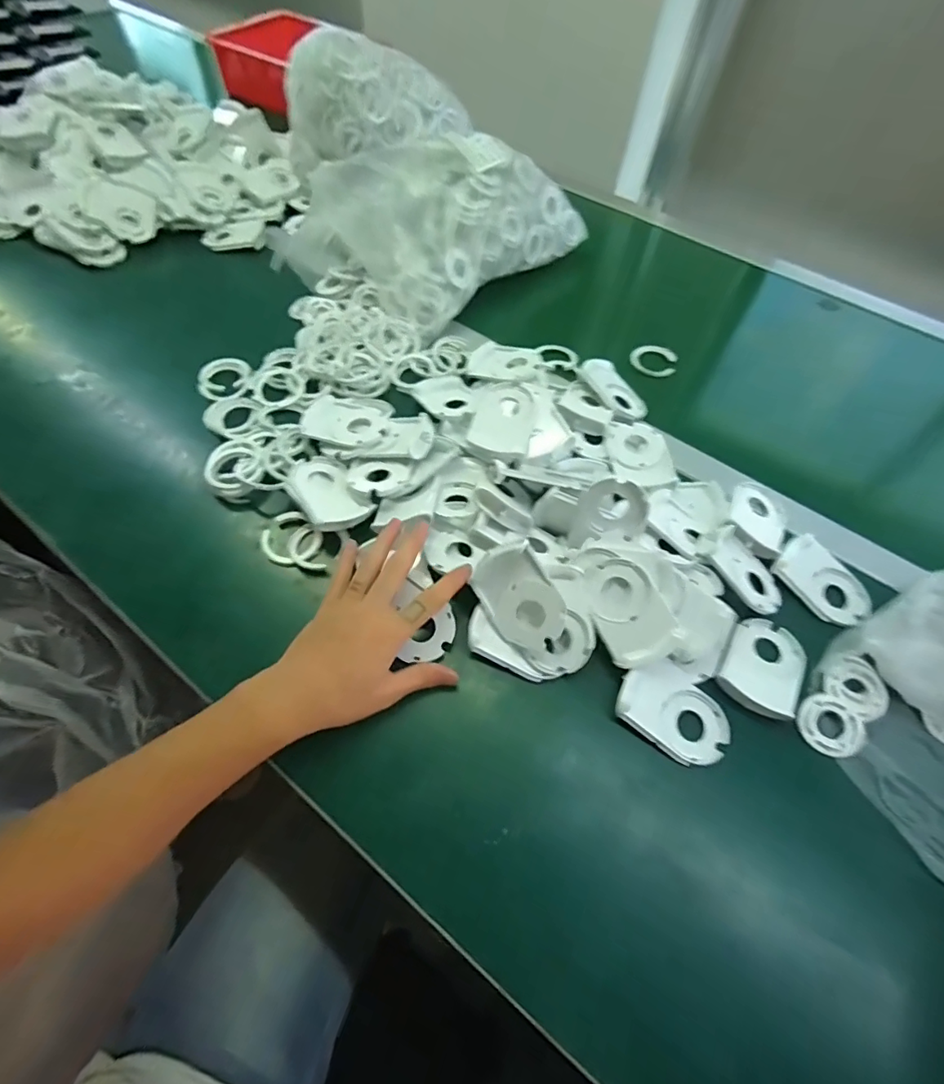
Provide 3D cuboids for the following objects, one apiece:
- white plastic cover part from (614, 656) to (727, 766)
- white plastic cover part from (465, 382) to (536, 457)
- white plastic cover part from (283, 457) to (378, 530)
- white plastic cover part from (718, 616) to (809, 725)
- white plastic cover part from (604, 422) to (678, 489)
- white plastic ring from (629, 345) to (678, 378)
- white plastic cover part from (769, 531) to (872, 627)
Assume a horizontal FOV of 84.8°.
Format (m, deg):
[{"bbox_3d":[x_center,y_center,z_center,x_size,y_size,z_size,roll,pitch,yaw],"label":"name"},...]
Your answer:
[{"bbox_3d":[0.155,0.127,0.391,0.083,0.010,0.061,33,61,16],"label":"white plastic cover part"},{"bbox_3d":[0.032,-0.121,0.517,0.059,0.019,0.083,15,70,3],"label":"white plastic cover part"},{"bbox_3d":[-0.133,-0.048,0.469,0.054,0.011,0.085,-32,65,-22],"label":"white plastic cover part"},{"bbox_3d":[0.240,0.100,0.421,0.057,0.012,0.086,33,61,16],"label":"white plastic cover part"},{"bbox_3d":[0.169,-0.087,0.518,0.058,0.009,0.080,-1,58,-5],"label":"white plastic cover part"},{"bbox_3d":[0.224,-0.223,0.635,0.055,0.009,0.048,8,66,6],"label":"white plastic ring"},{"bbox_3d":[0.315,0.036,0.461,0.055,0.016,0.083,-30,64,-21],"label":"white plastic cover part"}]

